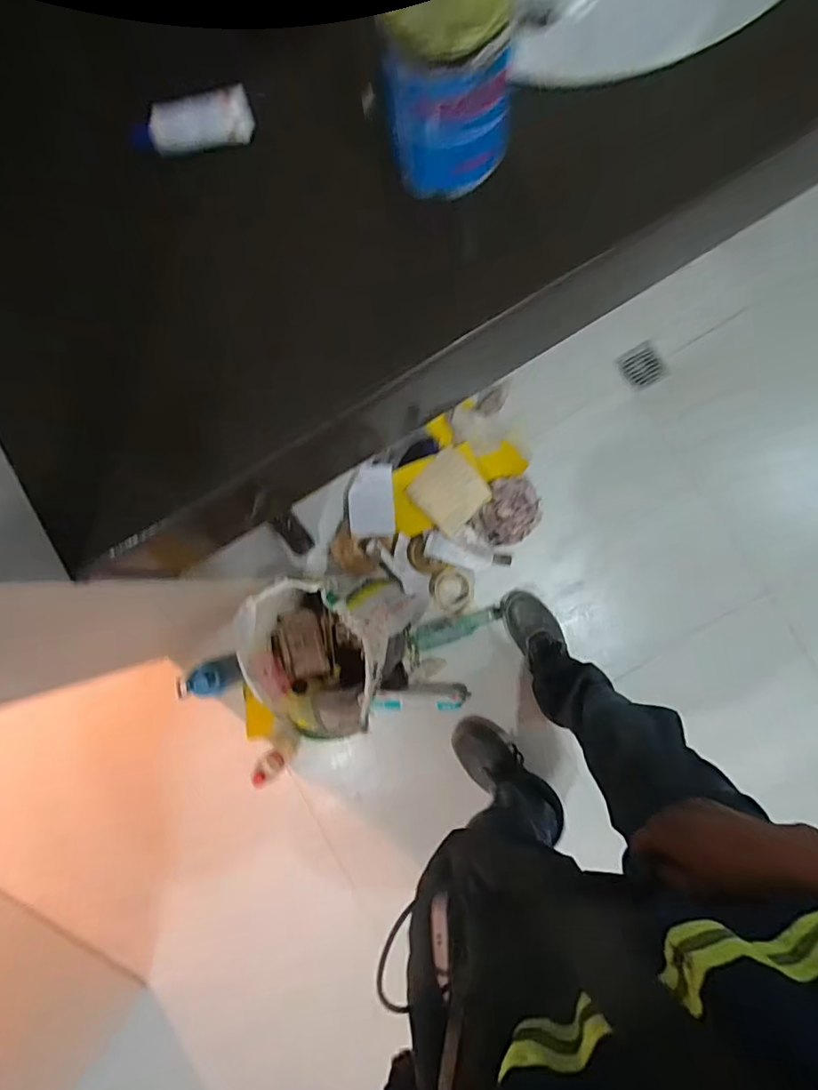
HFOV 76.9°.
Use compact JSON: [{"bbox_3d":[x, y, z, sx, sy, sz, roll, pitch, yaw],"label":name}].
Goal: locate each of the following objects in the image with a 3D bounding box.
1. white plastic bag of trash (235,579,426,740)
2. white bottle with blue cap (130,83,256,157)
[{"bbox_3d":[-0.125,0.195,1.053,0.285,0.434,0.281,-11,87,4],"label":"white plastic bag of trash"},{"bbox_3d":[-0.208,-0.405,0.497,0.115,0.029,0.035,-25,86,-12],"label":"white bottle with blue cap"}]

